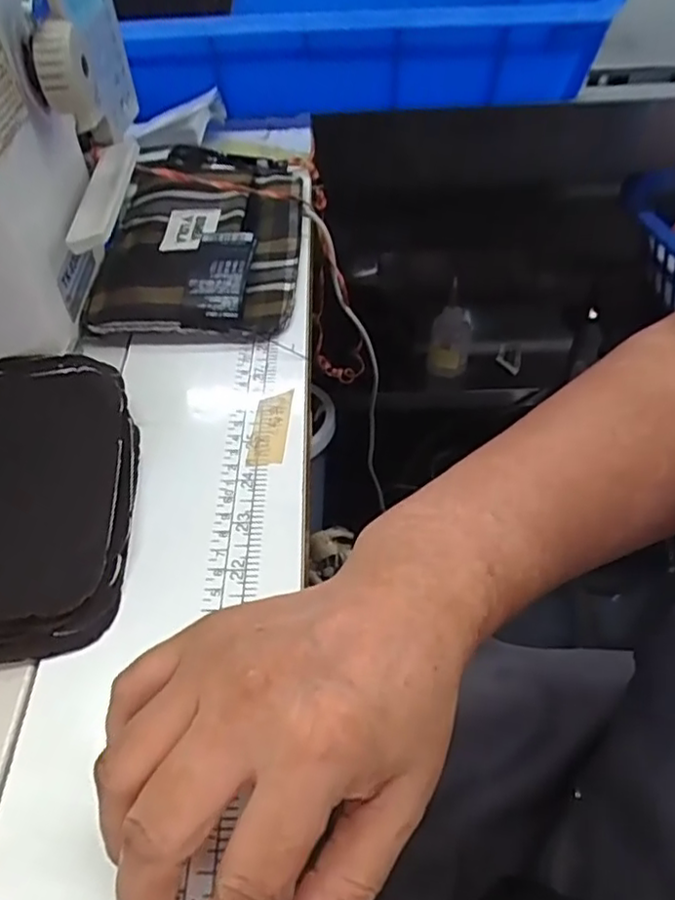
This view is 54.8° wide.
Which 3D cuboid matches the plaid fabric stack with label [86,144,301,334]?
[{"bbox_3d":[-0.091,-0.165,0.457,0.125,0.029,0.240,-3,49,1],"label":"plaid fabric stack with label"}]

